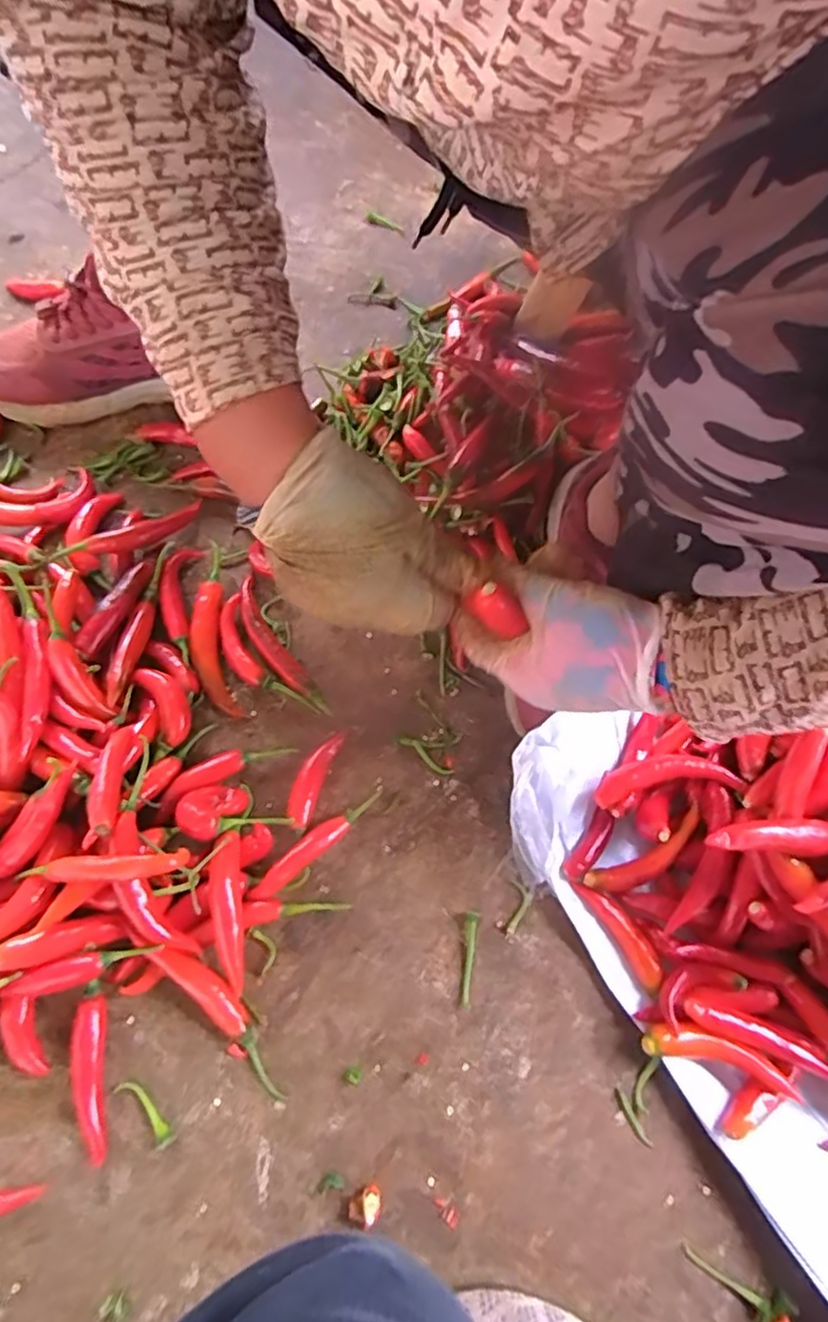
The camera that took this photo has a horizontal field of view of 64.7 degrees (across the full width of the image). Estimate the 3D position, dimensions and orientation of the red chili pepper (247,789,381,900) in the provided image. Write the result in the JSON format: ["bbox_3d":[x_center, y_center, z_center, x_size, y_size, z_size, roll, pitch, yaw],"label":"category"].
[{"bbox_3d":[-0.065,0.122,0.441,0.104,0.019,0.016,-40,74,-18],"label":"red chili pepper"}]

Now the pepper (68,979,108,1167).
[{"bbox_3d":[-0.190,0.240,0.385,0.017,0.018,0.092,-6,67,-6],"label":"pepper"}]

